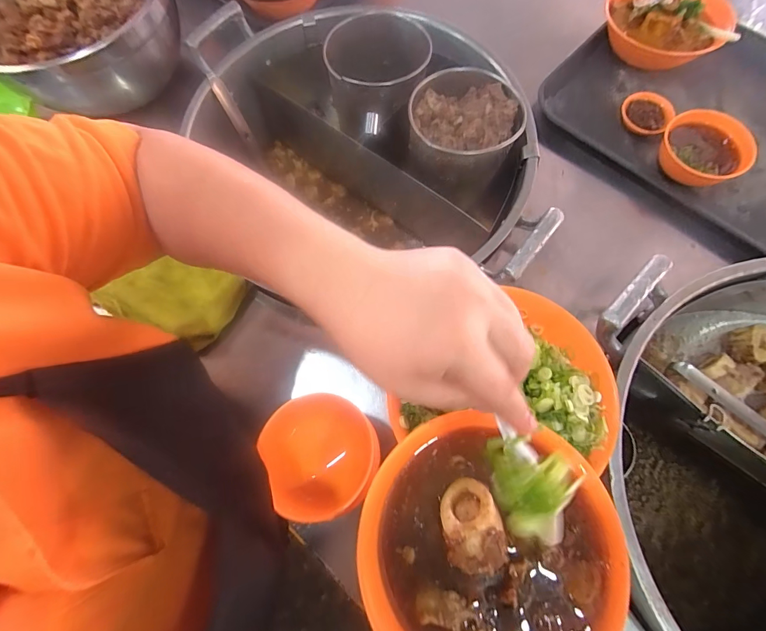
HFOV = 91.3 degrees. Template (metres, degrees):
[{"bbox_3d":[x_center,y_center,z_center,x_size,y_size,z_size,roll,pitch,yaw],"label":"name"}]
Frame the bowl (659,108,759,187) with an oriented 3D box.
[{"bbox_3d":[0.427,-0.219,0.500,0.104,0.046,0.104,-1,70,2],"label":"bowl"}]

